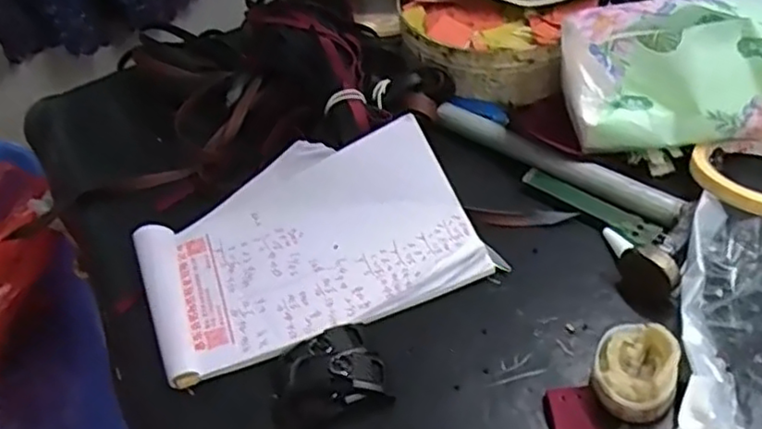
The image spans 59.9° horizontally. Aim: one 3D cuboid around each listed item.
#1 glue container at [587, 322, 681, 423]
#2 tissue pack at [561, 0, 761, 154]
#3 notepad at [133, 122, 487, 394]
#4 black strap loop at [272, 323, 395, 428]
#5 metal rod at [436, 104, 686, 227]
[{"bbox_3d":[0.135,0.085,0.355,0.040,0.043,0.048,13,50,18],"label":"glue container"},{"bbox_3d":[0.205,-0.099,0.459,0.154,0.102,0.059,-4,12,13],"label":"tissue pack"},{"bbox_3d":[-0.055,0.014,0.448,0.217,0.044,0.145,-21,46,-9],"label":"notepad"},{"bbox_3d":[-0.034,0.092,0.386,0.066,0.021,0.060,-21,46,-9],"label":"black strap loop"},{"bbox_3d":[0.125,-0.041,0.483,0.195,0.013,0.024,29,58,33],"label":"metal rod"}]

